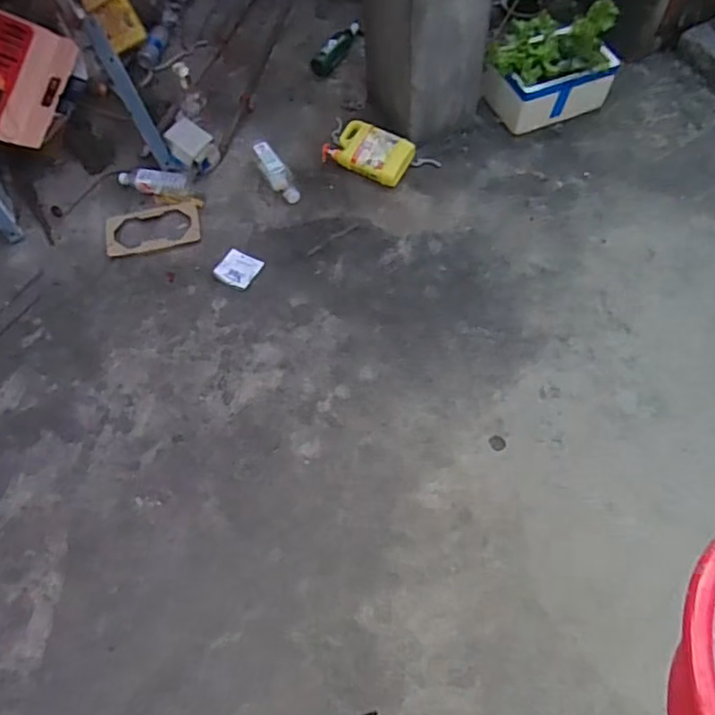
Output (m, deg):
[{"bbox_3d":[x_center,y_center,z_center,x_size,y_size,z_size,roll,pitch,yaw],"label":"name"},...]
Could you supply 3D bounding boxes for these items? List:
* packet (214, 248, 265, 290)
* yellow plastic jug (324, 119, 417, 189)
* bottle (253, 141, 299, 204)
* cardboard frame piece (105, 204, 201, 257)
[{"bbox_3d":[-0.334,-0.248,1.658,0.104,0.013,0.109,23,65,16],"label":"packet"},{"bbox_3d":[0.036,-0.615,1.776,0.260,0.063,0.147,26,101,11],"label":"yellow plastic jug"},{"bbox_3d":[-0.239,-0.542,1.754,0.066,0.045,0.212,-30,79,-11],"label":"bottle"},{"bbox_3d":[-0.590,-0.371,1.709,0.264,0.016,0.153,-13,61,-3],"label":"cardboard frame piece"}]

